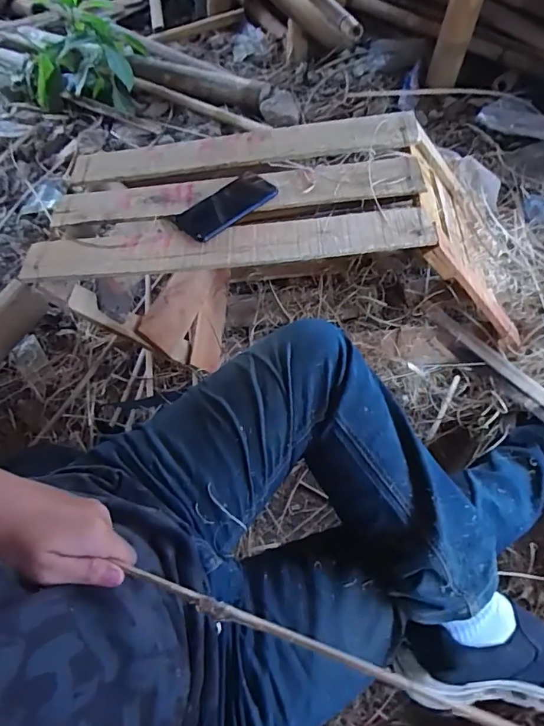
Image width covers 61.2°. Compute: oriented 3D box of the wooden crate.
[{"bbox_3d":[0.025,-0.201,0.841,0.777,0.314,0.315,-1,59,1],"label":"wooden crate"}]

